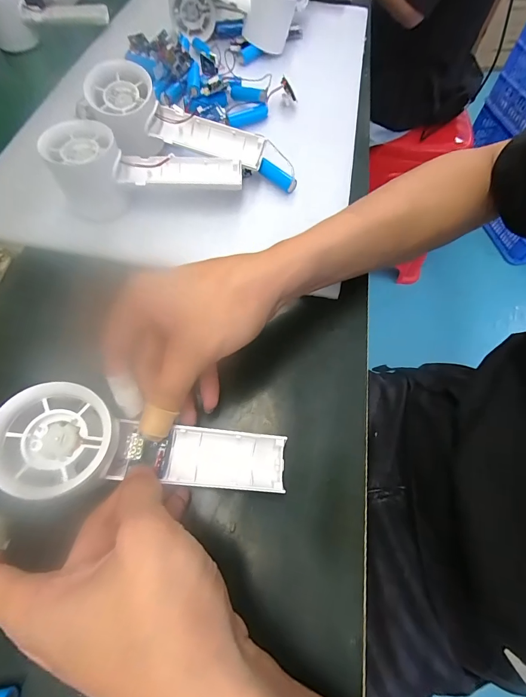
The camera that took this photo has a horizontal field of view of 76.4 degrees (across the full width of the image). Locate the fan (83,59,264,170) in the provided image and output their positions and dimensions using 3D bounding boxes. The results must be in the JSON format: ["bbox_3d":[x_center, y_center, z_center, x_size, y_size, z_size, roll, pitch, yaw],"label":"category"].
[{"bbox_3d":[-0.080,-0.207,0.312,0.160,0.043,0.067,13,89,-16],"label":"fan"}]

